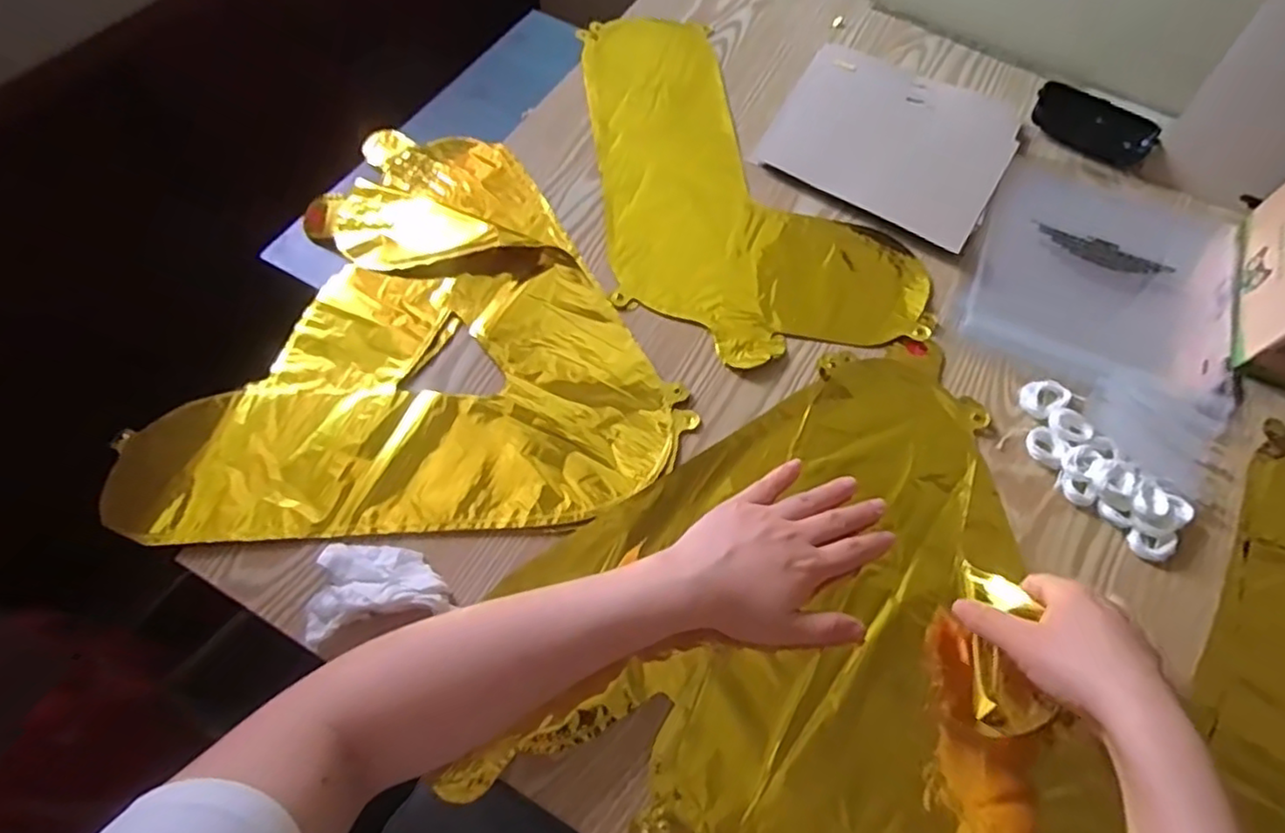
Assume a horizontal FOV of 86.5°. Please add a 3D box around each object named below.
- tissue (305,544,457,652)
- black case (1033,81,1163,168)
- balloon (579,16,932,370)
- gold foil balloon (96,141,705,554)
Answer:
[{"bbox_3d":[-0.162,0.099,0.412,0.081,0.020,0.055,-14,64,-9],"label":"tissue"},{"bbox_3d":[0.421,-0.276,0.638,0.105,0.025,0.061,23,64,10],"label":"black case"},{"bbox_3d":[0.083,-0.223,0.607,0.237,0.009,0.398,-5,63,-5],"label":"balloon"},{"bbox_3d":[-0.170,-0.085,0.515,0.363,0.014,0.355,-3,63,-4],"label":"gold foil balloon"}]

